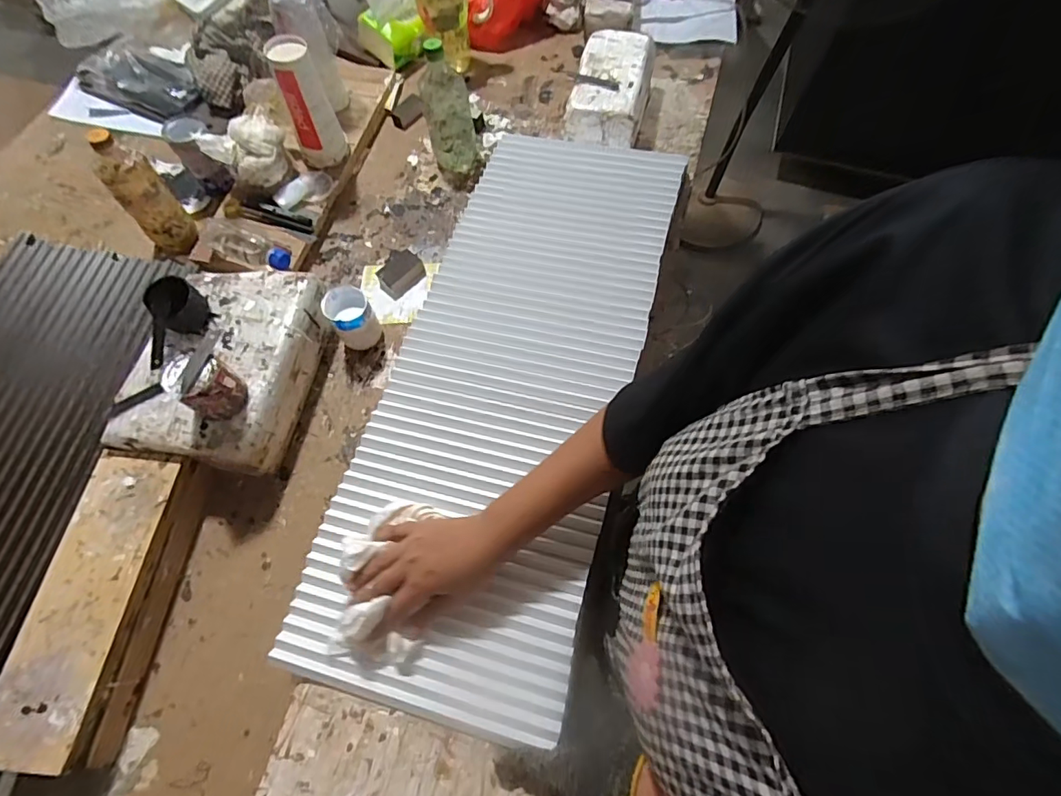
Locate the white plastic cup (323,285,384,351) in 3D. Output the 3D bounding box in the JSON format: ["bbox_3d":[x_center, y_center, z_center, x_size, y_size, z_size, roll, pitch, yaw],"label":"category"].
[{"bbox_3d":[-0.260,-0.114,0.755,0.061,0.088,0.061,0,66,0],"label":"white plastic cup"}]

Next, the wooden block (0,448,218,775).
[{"bbox_3d":[-0.493,0.232,0.597,0.120,0.078,0.324,4,63,2],"label":"wooden block"}]

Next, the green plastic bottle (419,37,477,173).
[{"bbox_3d":[-0.142,-0.490,0.864,0.081,0.179,0.070,2,66,0],"label":"green plastic bottle"}]

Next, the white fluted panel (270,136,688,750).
[{"bbox_3d":[-0.013,-0.060,0.629,0.284,0.032,0.731,12,64,8],"label":"white fluted panel"}]

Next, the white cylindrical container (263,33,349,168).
[{"bbox_3d":[-0.362,-0.473,0.828,0.076,0.175,0.070,0,66,0],"label":"white cylindrical container"}]

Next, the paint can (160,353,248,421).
[{"bbox_3d":[-0.382,-0.012,0.611,0.057,0.078,0.060,0,66,0],"label":"paint can"}]

